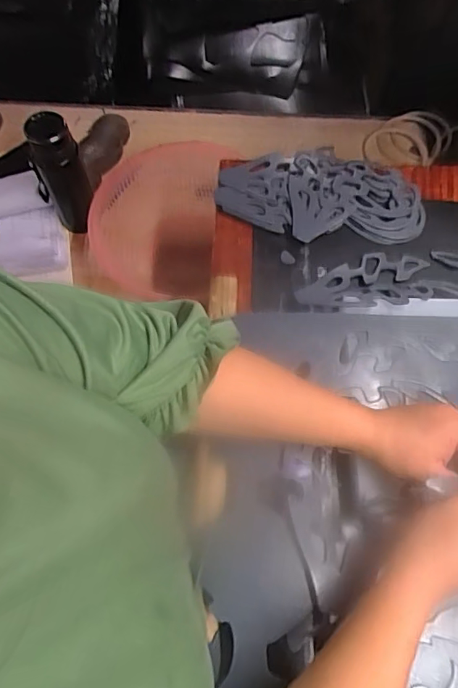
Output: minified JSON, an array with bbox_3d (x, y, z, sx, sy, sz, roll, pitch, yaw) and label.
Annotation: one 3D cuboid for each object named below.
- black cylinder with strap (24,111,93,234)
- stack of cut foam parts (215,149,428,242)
[{"bbox_3d":[-0.273,-0.272,0.834,0.072,0.206,0.064,-27,71,-12],"label":"black cylinder with strap"},{"bbox_3d":[0.114,-0.194,0.634,0.252,0.019,0.141,-1,67,-2],"label":"stack of cut foam parts"}]

